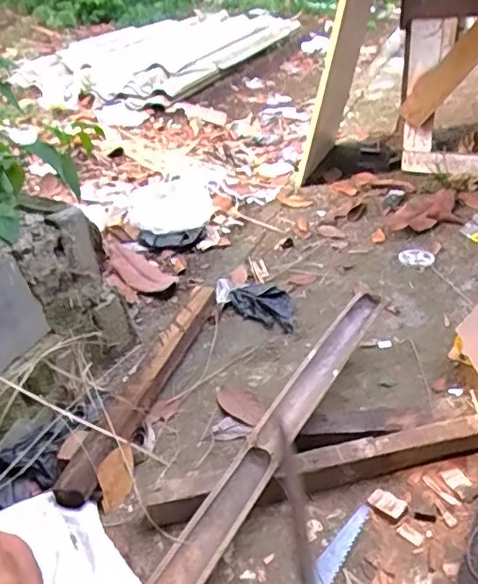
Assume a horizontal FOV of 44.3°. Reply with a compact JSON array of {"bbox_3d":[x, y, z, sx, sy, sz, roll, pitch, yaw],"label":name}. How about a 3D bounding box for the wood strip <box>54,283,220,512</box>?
[{"bbox_3d":[-0.181,0.173,1.272,0.080,0.069,0.698,7,35,17],"label":"wood strip"}]

